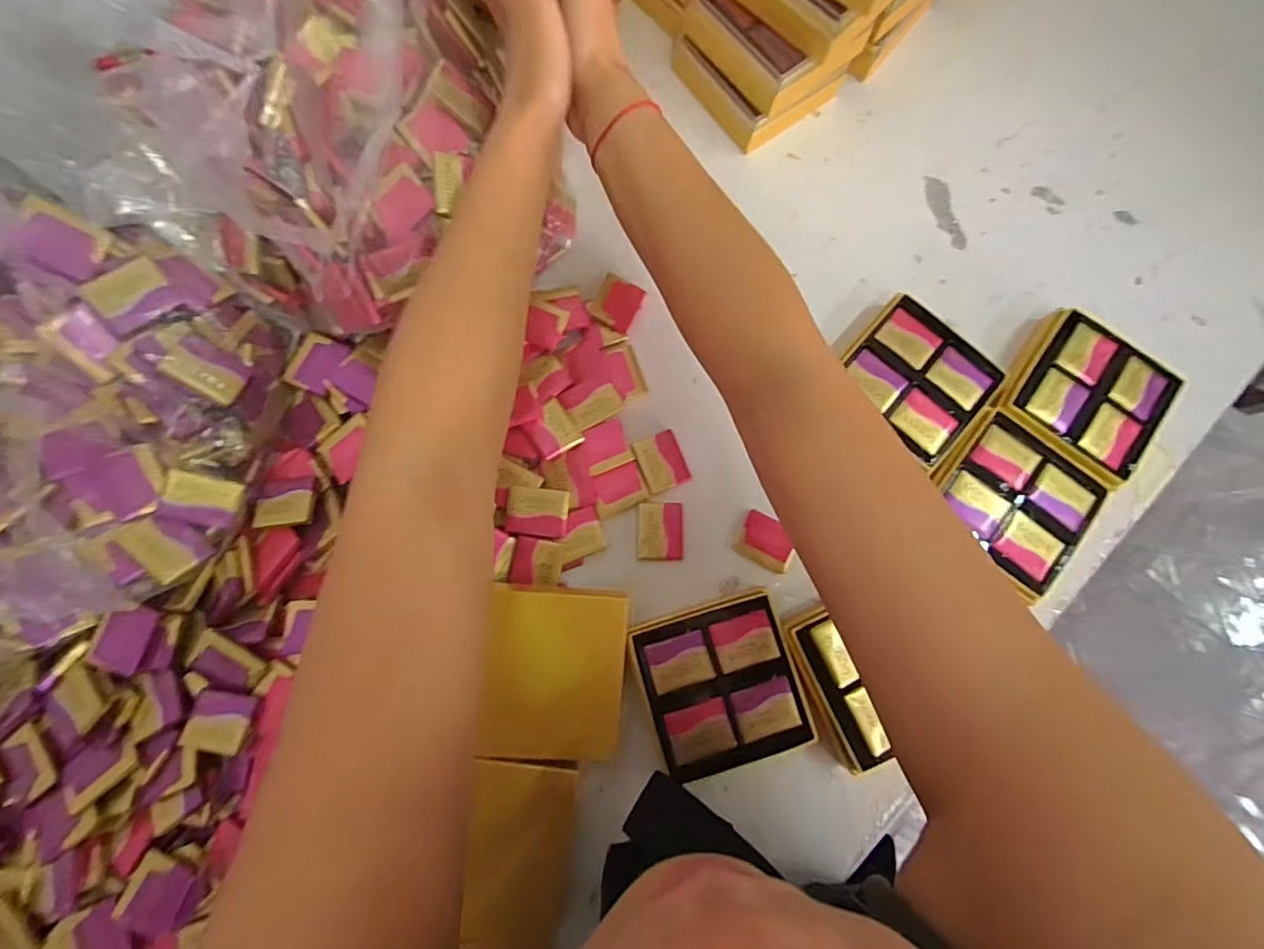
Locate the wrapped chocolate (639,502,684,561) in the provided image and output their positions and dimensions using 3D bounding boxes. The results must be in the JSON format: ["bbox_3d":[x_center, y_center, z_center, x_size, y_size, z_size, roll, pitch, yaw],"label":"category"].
[{"bbox_3d":[0.021,0.040,0.380,0.032,0.010,0.039,1,80,-2],"label":"wrapped chocolate"}]

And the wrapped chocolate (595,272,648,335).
[{"bbox_3d":[-0.010,-0.125,0.398,0.030,0.004,0.036,21,79,1],"label":"wrapped chocolate"}]

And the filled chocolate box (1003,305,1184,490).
[{"bbox_3d":[0.319,-0.054,0.388,0.098,0.036,0.102,35,80,4],"label":"filled chocolate box"}]

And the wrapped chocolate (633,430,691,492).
[{"bbox_3d":[0.021,-0.009,0.387,0.032,0.004,0.039,-20,81,-6],"label":"wrapped chocolate"}]

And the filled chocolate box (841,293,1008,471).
[{"bbox_3d":[0.200,-0.068,0.388,0.094,0.034,0.088,43,81,5],"label":"filled chocolate box"}]

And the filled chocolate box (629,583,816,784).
[{"bbox_3d":[0.055,0.133,0.352,0.095,0.032,0.096,-17,81,-5],"label":"filled chocolate box"}]

